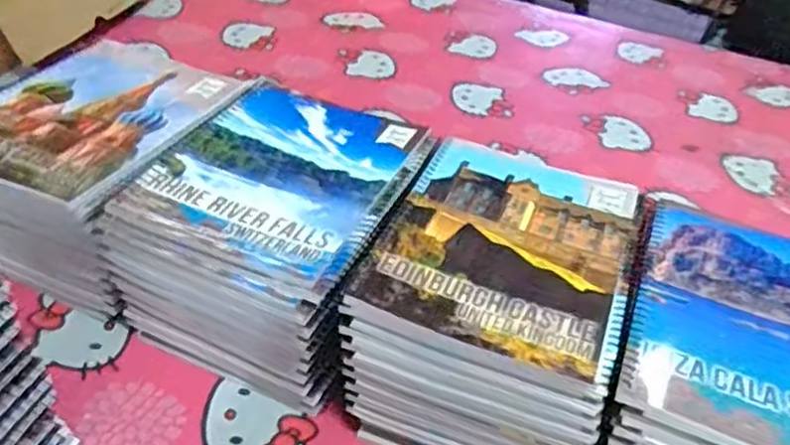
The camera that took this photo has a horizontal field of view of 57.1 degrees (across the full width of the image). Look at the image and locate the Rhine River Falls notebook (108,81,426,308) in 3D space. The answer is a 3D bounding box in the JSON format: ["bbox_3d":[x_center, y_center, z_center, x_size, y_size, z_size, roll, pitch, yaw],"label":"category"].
[{"bbox_3d":[-0.078,-0.036,0.511,0.148,0.013,0.197,18,39,13],"label":"Rhine River Falls notebook"}]

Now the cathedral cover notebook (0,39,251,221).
[{"bbox_3d":[-0.223,-0.083,0.545,0.154,0.008,0.202,19,39,14],"label":"cathedral cover notebook"}]

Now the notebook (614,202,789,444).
[{"bbox_3d":[0.224,0.061,0.434,0.153,0.012,0.190,19,39,14],"label":"notebook"}]

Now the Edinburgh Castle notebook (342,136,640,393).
[{"bbox_3d":[0.075,0.010,0.473,0.148,0.008,0.199,18,39,13],"label":"Edinburgh Castle notebook"}]

